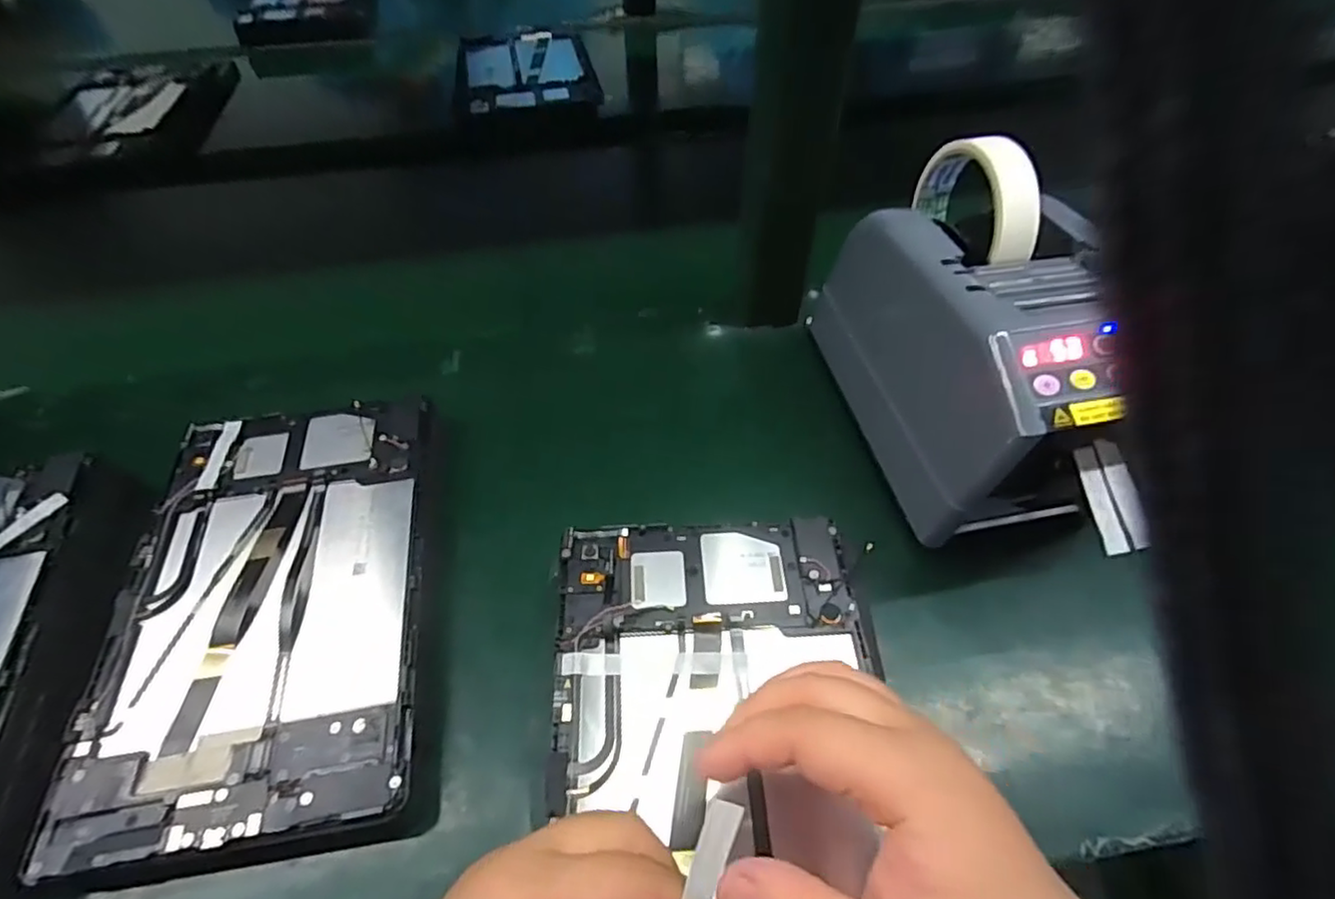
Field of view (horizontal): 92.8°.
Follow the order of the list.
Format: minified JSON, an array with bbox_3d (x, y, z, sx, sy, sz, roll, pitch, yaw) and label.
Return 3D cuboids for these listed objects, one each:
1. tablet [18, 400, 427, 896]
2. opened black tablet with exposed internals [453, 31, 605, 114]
[{"bbox_3d":[-0.203,0.071,0.329,0.145,0.008,0.241,-10,52,-5],"label":"tablet"},{"bbox_3d":[-0.171,-0.457,0.766,0.161,0.011,0.214,-10,51,-7],"label":"opened black tablet with exposed internals"}]

